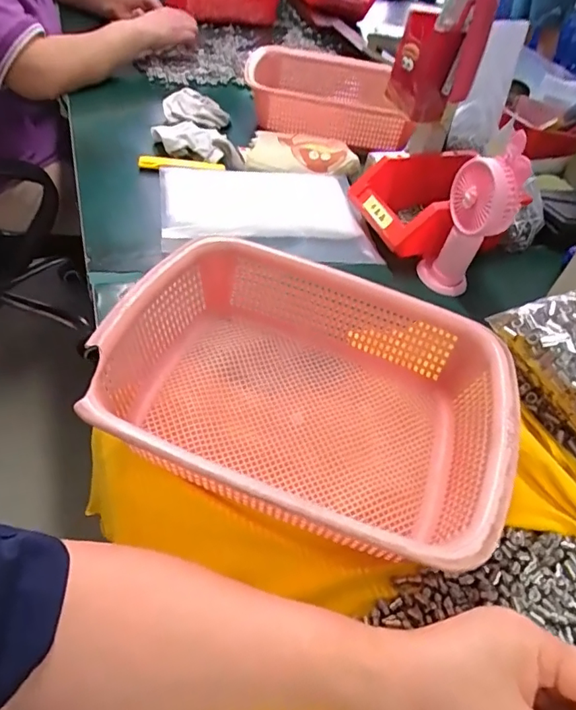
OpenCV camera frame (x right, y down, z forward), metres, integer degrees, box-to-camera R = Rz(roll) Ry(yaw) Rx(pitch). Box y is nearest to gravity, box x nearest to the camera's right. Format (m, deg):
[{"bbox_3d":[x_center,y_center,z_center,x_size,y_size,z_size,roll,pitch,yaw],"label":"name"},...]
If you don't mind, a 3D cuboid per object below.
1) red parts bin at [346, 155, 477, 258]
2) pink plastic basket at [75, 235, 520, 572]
[{"bbox_3d":[0.171,-0.185,0.614,0.145,0.066,0.131,-12,52,-21],"label":"red parts bin"},{"bbox_3d":[0.015,0.031,0.386,0.294,0.093,0.219,21,52,11],"label":"pink plastic basket"}]

